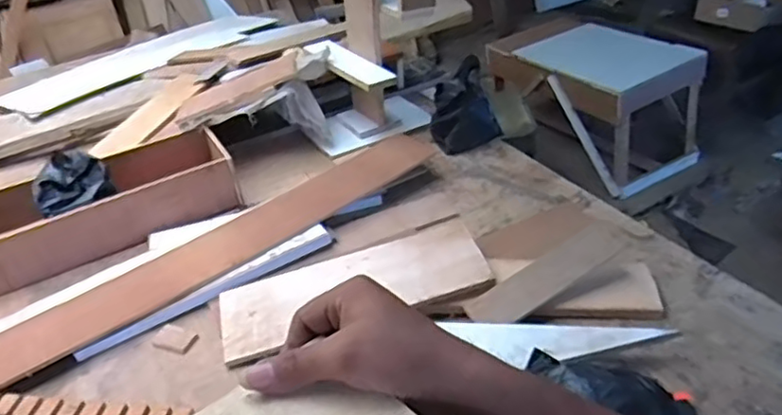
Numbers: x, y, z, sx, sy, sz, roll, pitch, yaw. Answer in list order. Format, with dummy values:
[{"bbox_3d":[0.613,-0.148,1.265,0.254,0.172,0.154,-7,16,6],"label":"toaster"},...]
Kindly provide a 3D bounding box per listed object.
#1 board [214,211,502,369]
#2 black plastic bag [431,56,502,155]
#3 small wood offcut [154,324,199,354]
[{"bbox_3d":[-0.067,0.134,1.111,0.455,0.021,0.177,-16,34,-7],"label":"board"},{"bbox_3d":[0.167,-0.237,1.509,0.138,0.175,0.097,-17,32,-12],"label":"black plastic bag"},{"bbox_3d":[-0.365,0.223,1.084,0.071,0.010,0.047,9,38,21],"label":"small wood offcut"}]

